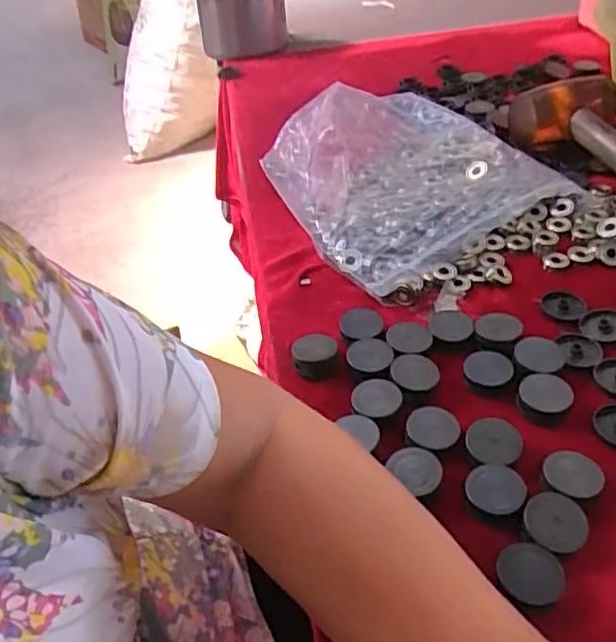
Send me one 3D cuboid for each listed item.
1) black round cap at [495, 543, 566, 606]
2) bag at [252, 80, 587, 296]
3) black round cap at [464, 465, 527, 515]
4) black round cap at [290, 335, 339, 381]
[{"bbox_3d":[0.115,0.129,0.312,0.032,0.004,0.032,-3,42,3],"label":"black round cap"},{"bbox_3d":[0.095,-0.153,0.603,0.244,0.052,0.273,-22,45,-18],"label":"bag"},{"bbox_3d":[0.109,0.097,0.351,0.033,0.004,0.031,-3,42,3],"label":"black round cap"},{"bbox_3d":[0.005,0.028,0.442,0.032,0.018,0.036,-5,42,0],"label":"black round cap"}]

